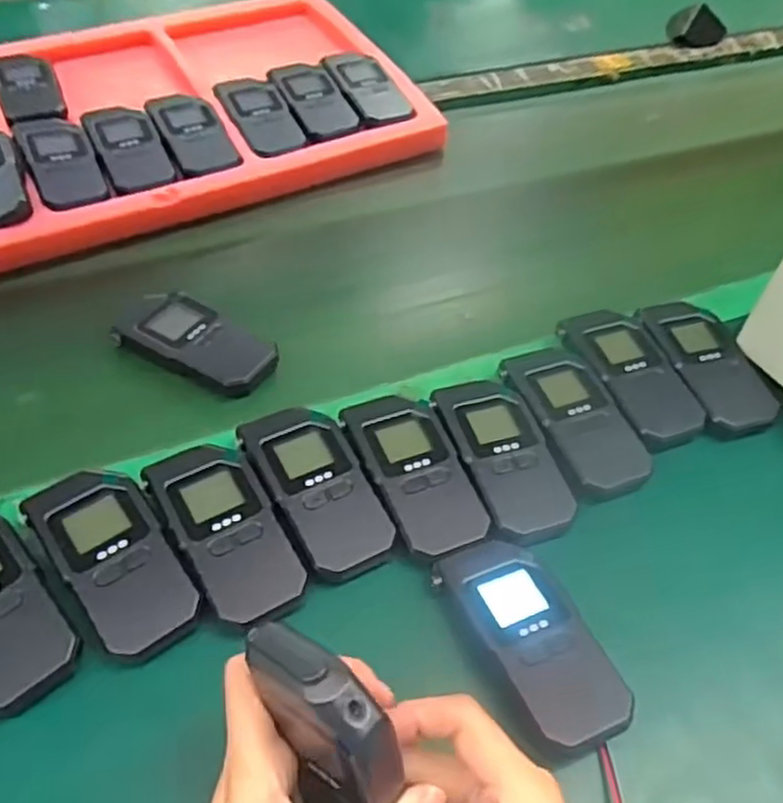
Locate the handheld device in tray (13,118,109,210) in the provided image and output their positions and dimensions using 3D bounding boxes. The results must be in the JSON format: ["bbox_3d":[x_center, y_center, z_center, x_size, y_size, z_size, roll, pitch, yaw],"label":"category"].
[{"bbox_3d":[-0.287,-0.209,0.629,0.053,0.020,0.116,-21,55,-21],"label":"handheld device in tray"}]

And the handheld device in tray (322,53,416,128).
[{"bbox_3d":[-0.024,-0.317,0.738,0.056,0.024,0.116,-20,55,-20],"label":"handheld device in tray"}]

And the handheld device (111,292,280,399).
[{"bbox_3d":[-0.141,-0.043,0.529,0.121,0.023,0.052,24,52,14],"label":"handheld device"}]

